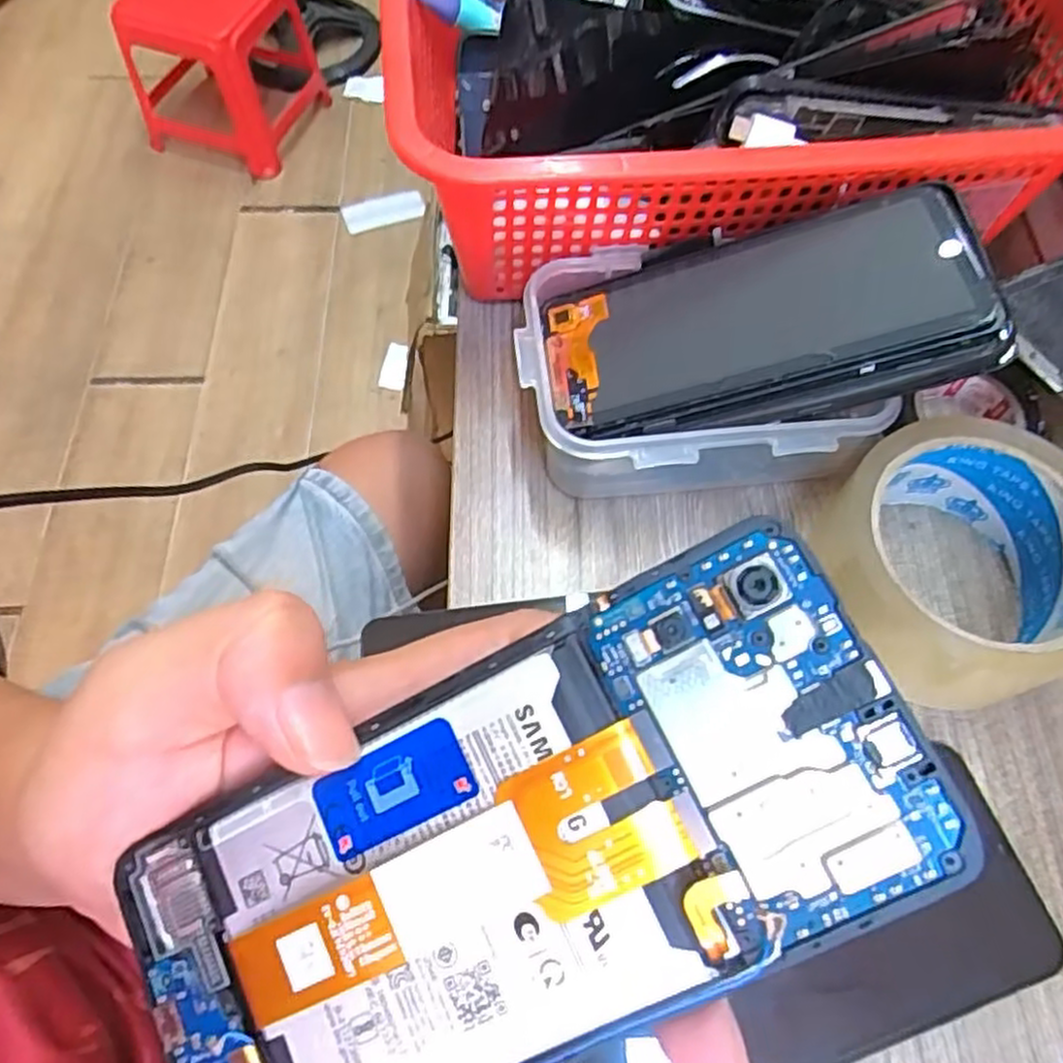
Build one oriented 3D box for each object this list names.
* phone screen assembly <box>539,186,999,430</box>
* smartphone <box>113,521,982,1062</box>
[{"bbox_3d":[0.081,-0.084,0.282,0.154,0.008,0.072,-12,63,15],"label":"phone screen assembly"},{"bbox_3d":[-0.006,0.066,0.147,0.159,0.006,0.071,-30,77,7],"label":"smartphone"}]

